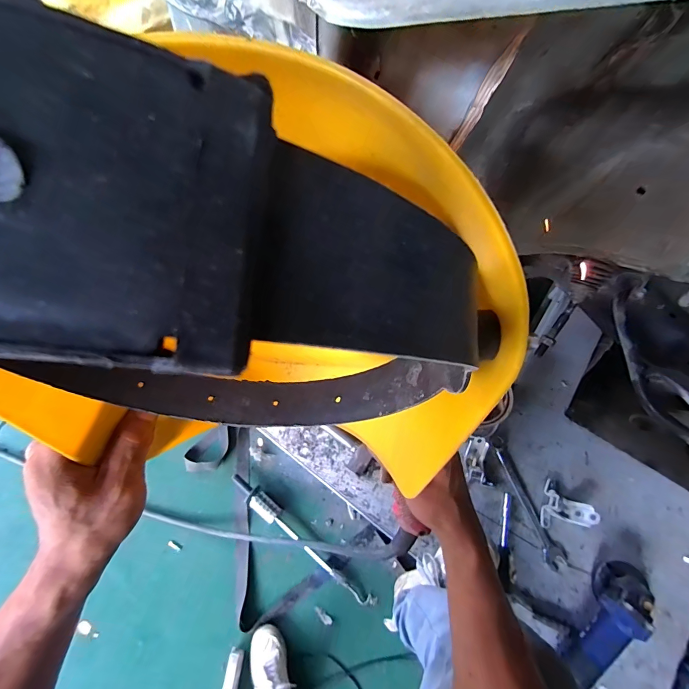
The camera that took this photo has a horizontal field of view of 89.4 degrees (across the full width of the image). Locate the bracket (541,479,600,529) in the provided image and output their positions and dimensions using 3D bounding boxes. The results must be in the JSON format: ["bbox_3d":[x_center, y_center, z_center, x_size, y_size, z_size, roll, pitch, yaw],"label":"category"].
[{"bbox_3d":[0.499,0.369,0.775,0.097,0.050,0.106,25,65,12],"label":"bracket"}]

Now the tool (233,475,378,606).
[{"bbox_3d":[-0.158,0.674,1.223,0.647,0.053,0.065,33,67,16],"label":"tool"}]

